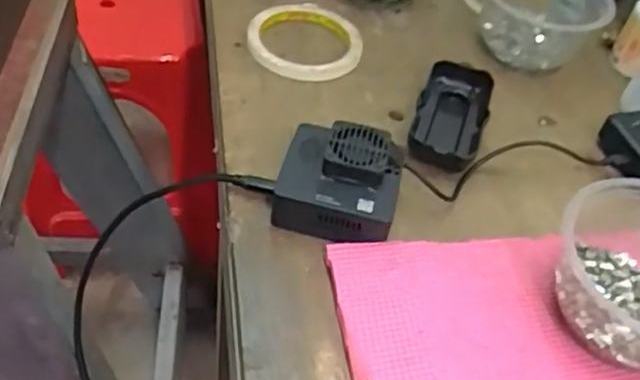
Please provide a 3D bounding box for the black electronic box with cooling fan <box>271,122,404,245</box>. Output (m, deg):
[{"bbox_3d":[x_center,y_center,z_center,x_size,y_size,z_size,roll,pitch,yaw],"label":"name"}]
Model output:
[{"bbox_3d":[0.012,-0.006,0.435,0.079,0.045,0.073,14,47,4],"label":"black electronic box with cooling fan"}]

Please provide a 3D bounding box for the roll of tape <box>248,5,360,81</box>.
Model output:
[{"bbox_3d":[-0.012,-0.130,0.564,0.097,0.015,0.101,5,48,-6],"label":"roll of tape"}]

